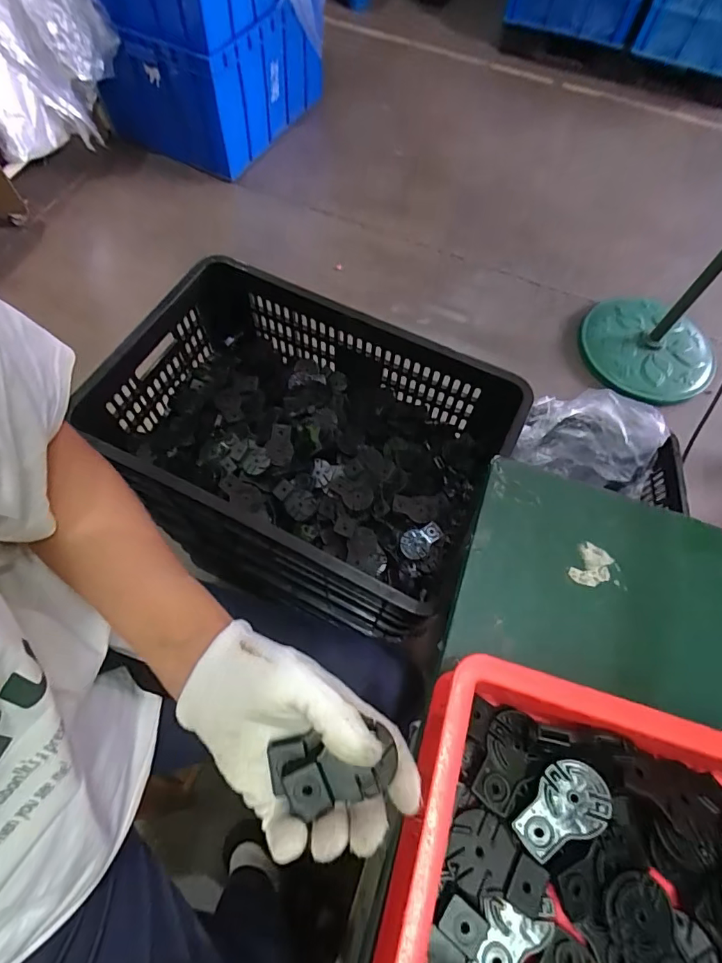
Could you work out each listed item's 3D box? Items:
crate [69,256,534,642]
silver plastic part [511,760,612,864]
[{"bbox_3d":[-0.086,-0.066,0.720,0.550,0.186,0.363,25,67,8],"label":"crate"},{"bbox_3d":[0.127,0.207,0.296,0.040,0.004,0.062,41,85,20],"label":"silver plastic part"}]

